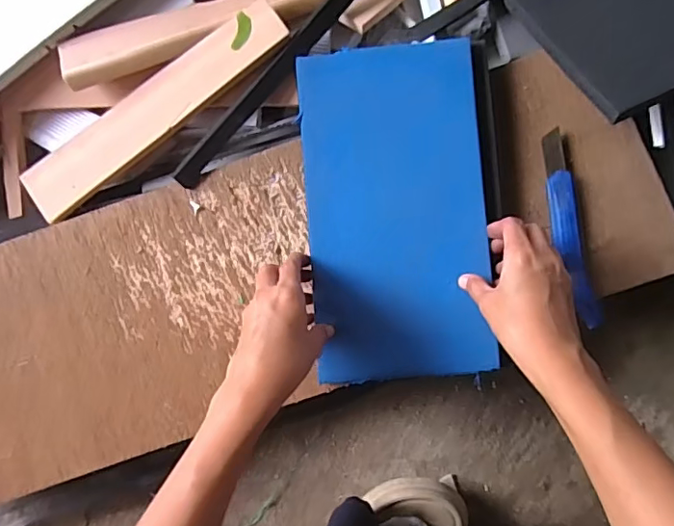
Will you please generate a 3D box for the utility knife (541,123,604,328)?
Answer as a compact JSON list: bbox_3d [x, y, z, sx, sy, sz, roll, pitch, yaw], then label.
[{"bbox_3d":[0.201,-0.030,0.473,0.026,0.014,0.170,-11,83,2],"label":"utility knife"}]

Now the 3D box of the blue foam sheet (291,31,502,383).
[{"bbox_3d":[0.050,-0.045,0.461,0.147,0.012,0.278,-5,84,3],"label":"blue foam sheet"}]

